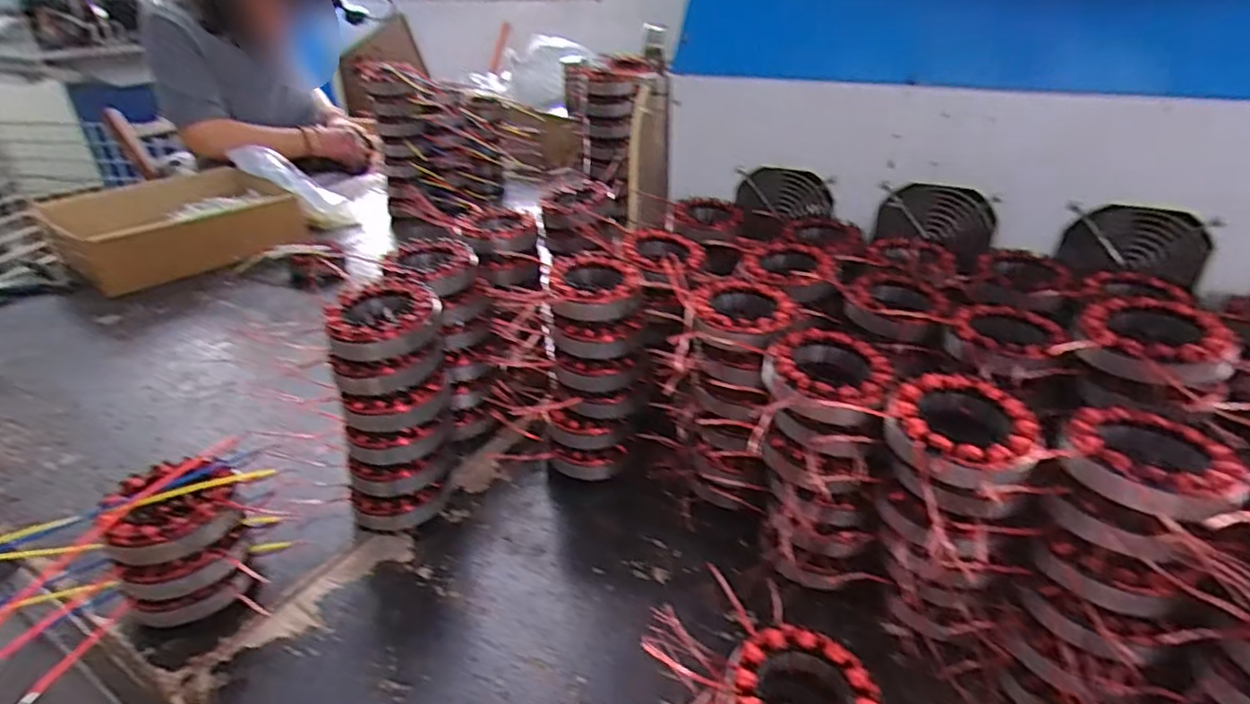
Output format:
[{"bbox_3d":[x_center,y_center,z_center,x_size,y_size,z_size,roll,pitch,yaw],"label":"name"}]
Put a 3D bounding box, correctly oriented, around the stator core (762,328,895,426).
[{"bbox_3d":[0.144,0.016,0.457,0.084,0.024,0.093,12,33,21],"label":"stator core"}]

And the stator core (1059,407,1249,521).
[{"bbox_3d":[0.307,0.062,0.374,0.083,0.020,0.086,20,37,31],"label":"stator core"}]

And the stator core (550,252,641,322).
[{"bbox_3d":[-0.028,-0.061,0.575,0.078,0.028,0.077,-1,31,1],"label":"stator core"}]

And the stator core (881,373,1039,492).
[{"bbox_3d":[0.215,0.049,0.410,0.084,0.023,0.086,16,35,27],"label":"stator core"}]

